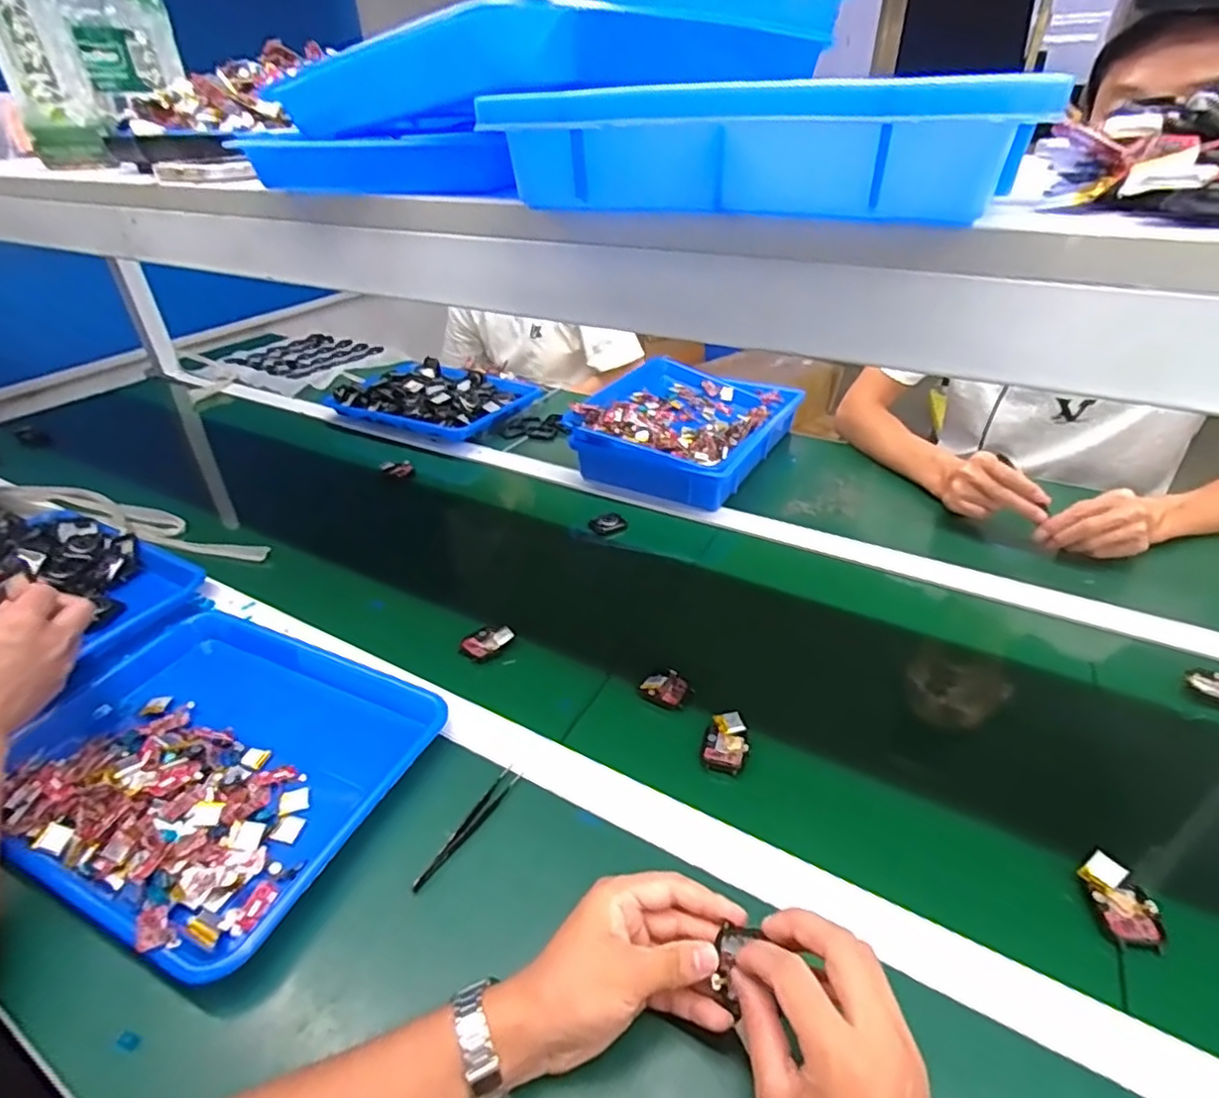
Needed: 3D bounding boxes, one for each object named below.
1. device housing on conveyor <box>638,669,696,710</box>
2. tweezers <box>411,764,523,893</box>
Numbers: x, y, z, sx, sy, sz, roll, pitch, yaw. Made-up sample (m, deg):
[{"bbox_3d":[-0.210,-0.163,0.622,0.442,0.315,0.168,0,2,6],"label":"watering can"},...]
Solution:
[{"bbox_3d":[0.054,0.132,0.608,0.042,0.013,0.037,20,39,26],"label":"device housing on conveyor"},{"bbox_3d":[-0.108,0.212,0.496,0.015,0.009,0.113,20,39,26],"label":"tweezers"}]

